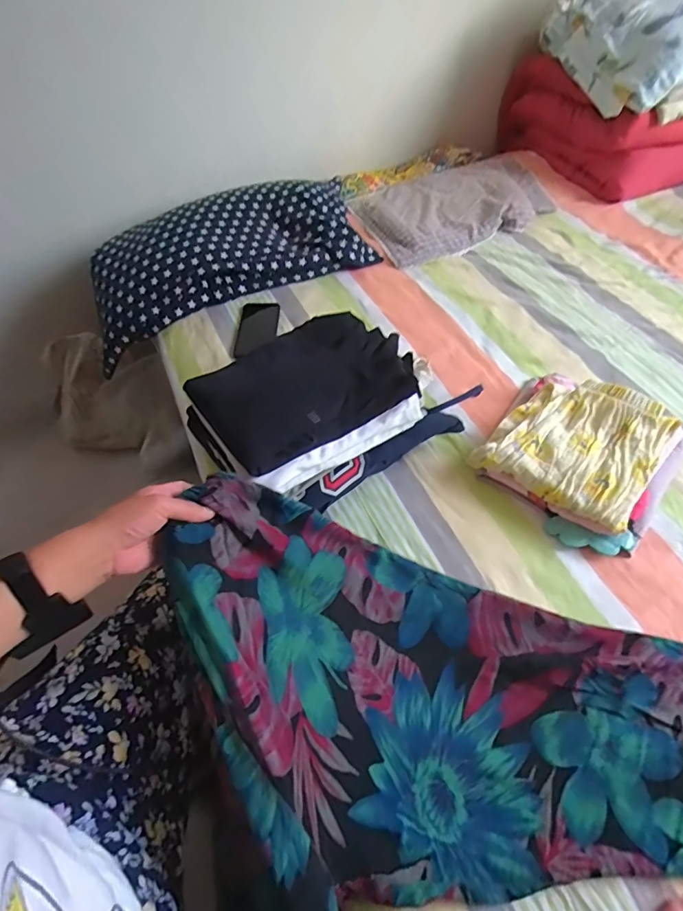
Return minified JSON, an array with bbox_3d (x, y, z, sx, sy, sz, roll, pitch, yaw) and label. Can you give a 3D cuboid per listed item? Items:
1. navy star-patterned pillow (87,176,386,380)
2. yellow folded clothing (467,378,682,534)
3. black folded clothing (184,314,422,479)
[{"bbox_3d":[-0.244,-0.465,1.051,0.701,0.117,0.359,-29,57,-16],"label":"navy star-patterned pillow"},{"bbox_3d":[0.348,-0.018,0.697,0.215,0.065,0.226,35,64,26],"label":"yellow folded clothing"},{"bbox_3d":[-0.052,-0.108,0.680,0.299,0.039,0.219,-33,58,-18],"label":"black folded clothing"}]

